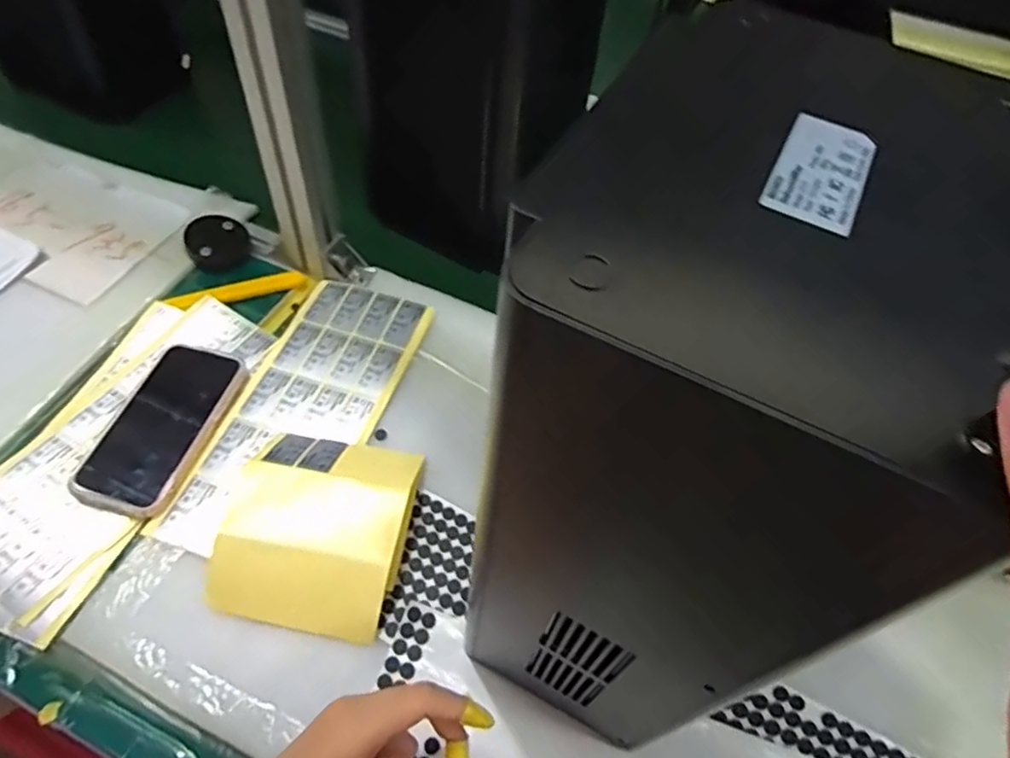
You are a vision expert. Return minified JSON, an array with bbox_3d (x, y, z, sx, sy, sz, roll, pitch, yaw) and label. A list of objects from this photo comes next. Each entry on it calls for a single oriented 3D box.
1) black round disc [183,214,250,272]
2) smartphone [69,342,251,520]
[{"bbox_3d":[-0.284,-0.135,0.637,0.059,0.010,0.067,-16,73,-28],"label":"black round disc"},{"bbox_3d":[-0.276,0.035,0.519,0.081,0.012,0.150,14,53,6],"label":"smartphone"}]

